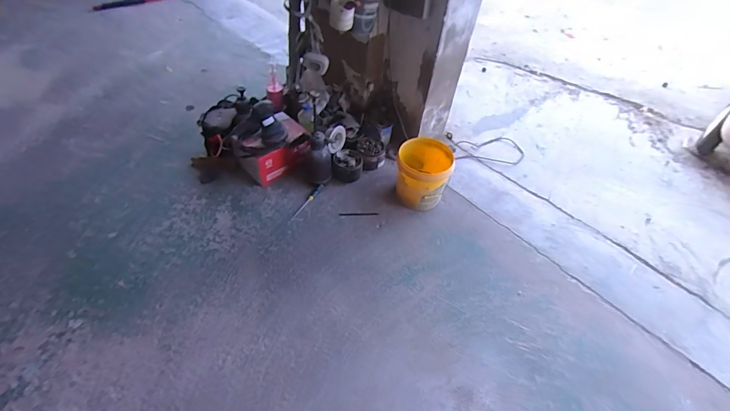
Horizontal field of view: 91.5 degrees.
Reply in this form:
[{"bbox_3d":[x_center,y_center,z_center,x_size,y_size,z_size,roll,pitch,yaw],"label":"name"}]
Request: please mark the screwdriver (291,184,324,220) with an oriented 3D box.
[{"bbox_3d":[-0.277,-0.018,1.706,0.029,0.021,0.240,29,62,19],"label":"screwdriver"}]

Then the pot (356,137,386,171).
[{"bbox_3d":[0.034,-0.280,1.899,0.151,0.093,0.192,-16,52,-18],"label":"pot"}]

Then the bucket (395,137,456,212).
[{"bbox_3d":[0.271,-0.148,1.691,0.246,0.233,0.251,3,48,-3],"label":"bucket"}]

